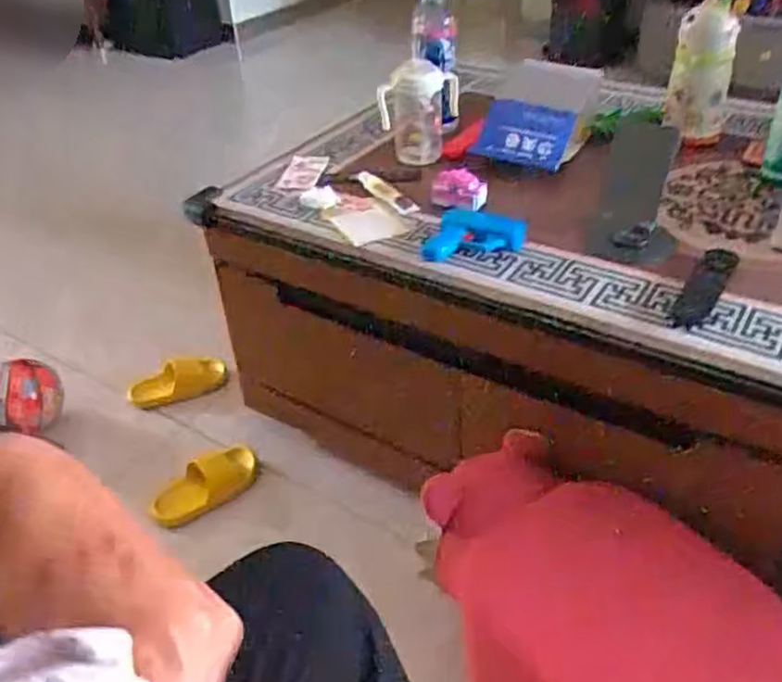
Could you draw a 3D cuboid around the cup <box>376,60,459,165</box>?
[{"bbox_3d":[0.039,-0.324,1.049,0.112,0.143,0.069,1,37,6],"label":"cup"}]

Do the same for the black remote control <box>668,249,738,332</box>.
[{"bbox_3d":[0.325,-0.054,0.760,0.036,0.019,0.121,22,59,30],"label":"black remote control"}]

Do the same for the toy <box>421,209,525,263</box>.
[{"bbox_3d":[0.100,-0.133,0.880,0.119,0.043,0.075,5,38,11],"label":"toy"}]

